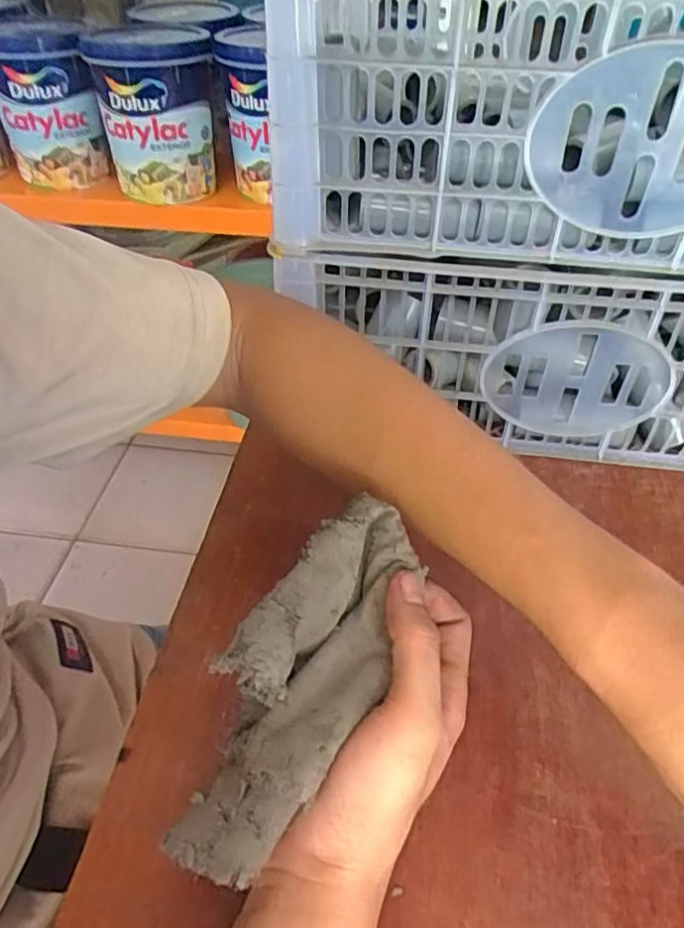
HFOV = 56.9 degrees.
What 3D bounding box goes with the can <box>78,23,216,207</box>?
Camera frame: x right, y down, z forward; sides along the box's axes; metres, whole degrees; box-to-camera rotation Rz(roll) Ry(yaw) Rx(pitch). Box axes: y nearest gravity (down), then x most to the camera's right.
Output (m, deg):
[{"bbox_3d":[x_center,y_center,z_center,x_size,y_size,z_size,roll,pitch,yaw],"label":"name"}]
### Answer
[{"bbox_3d":[-0.274,-0.521,0.944,0.161,0.204,0.155,-11,45,-11],"label":"can"}]

